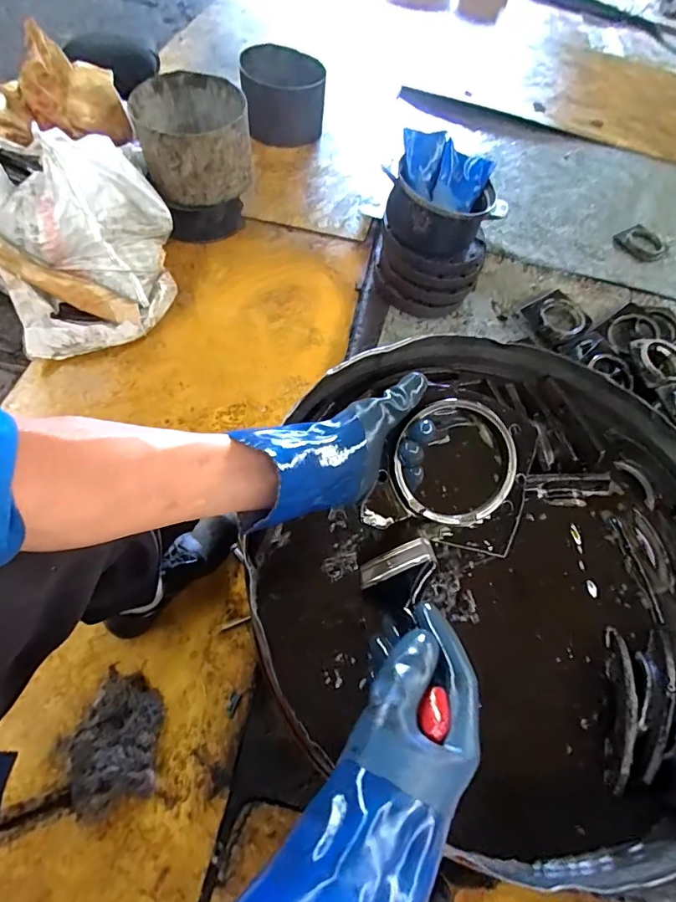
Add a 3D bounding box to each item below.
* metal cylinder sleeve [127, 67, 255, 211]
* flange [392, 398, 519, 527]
[{"bbox_3d":[-0.371,-0.807,1.241,0.276,0.194,0.264,2,62,-3],"label":"metal cylinder sleeve"},{"bbox_3d":[0.112,0.011,0.455,0.123,0.015,0.119,0,89,-5],"label":"flange"}]

